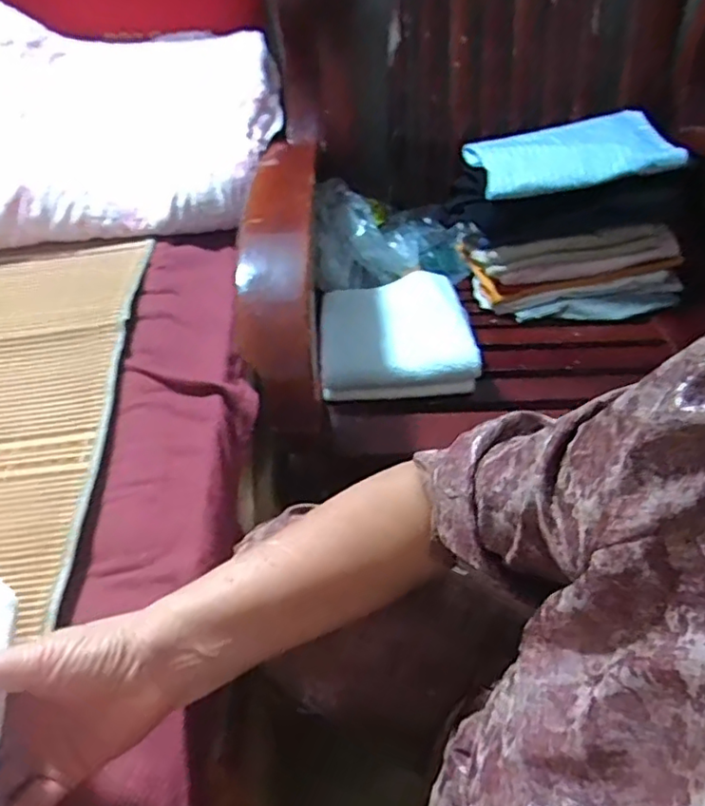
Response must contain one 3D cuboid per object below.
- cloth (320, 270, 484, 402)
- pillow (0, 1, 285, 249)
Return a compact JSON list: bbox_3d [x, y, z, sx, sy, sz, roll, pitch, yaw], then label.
[{"bbox_3d":[0.054,-0.087,0.791,0.185,0.065,0.175,-2,51,-1],"label":"cloth"},{"bbox_3d":[-0.324,-0.376,0.823,0.433,0.105,0.355,-3,61,-3],"label":"pillow"}]

